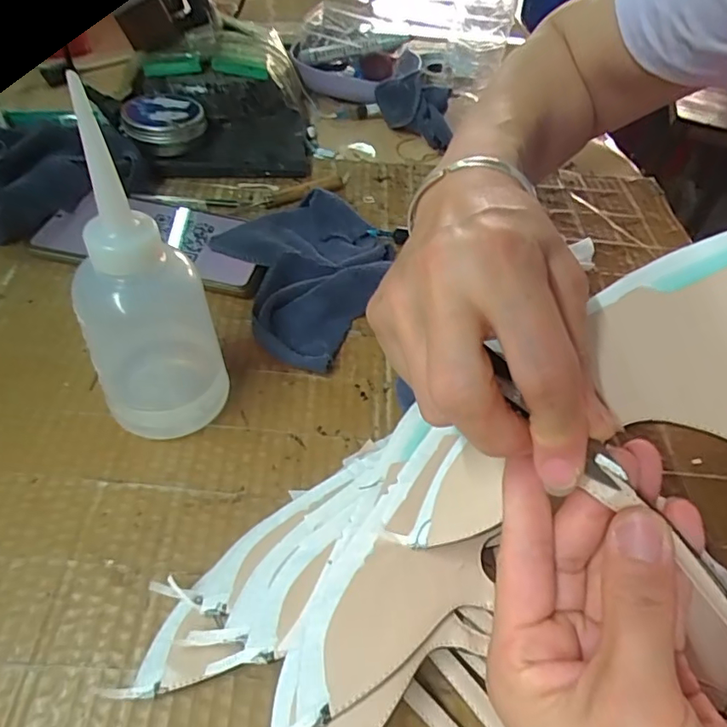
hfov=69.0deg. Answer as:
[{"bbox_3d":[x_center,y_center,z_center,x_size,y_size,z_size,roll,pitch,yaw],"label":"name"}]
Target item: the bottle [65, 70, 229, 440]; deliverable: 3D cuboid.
[{"bbox_3d":[-0.100,-0.026,0.246,0.058,0.158,0.048,-10,52,-15],"label":"bottle"}]

